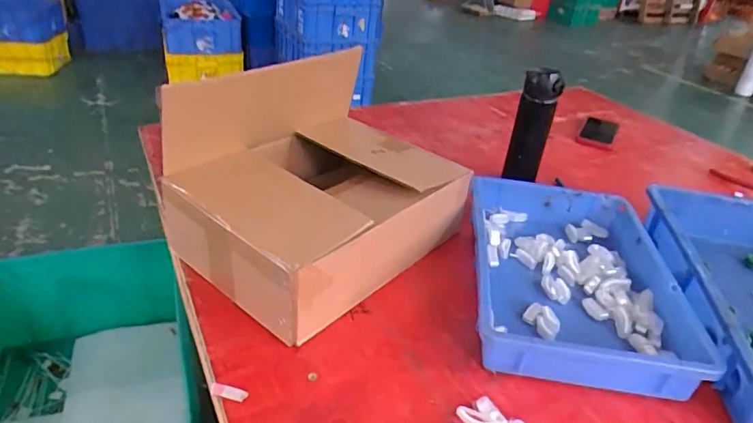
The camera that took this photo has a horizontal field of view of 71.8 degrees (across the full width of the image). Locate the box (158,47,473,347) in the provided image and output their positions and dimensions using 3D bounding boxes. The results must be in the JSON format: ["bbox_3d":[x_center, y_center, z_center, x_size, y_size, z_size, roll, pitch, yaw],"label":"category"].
[{"bbox_3d":[-0.083,-0.054,0.697,0.293,0.228,0.343,26,36,30],"label":"box"}]

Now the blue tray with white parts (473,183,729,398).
[{"bbox_3d":[0.252,0.081,0.689,0.252,0.065,0.361,8,30,3],"label":"blue tray with white parts"}]

